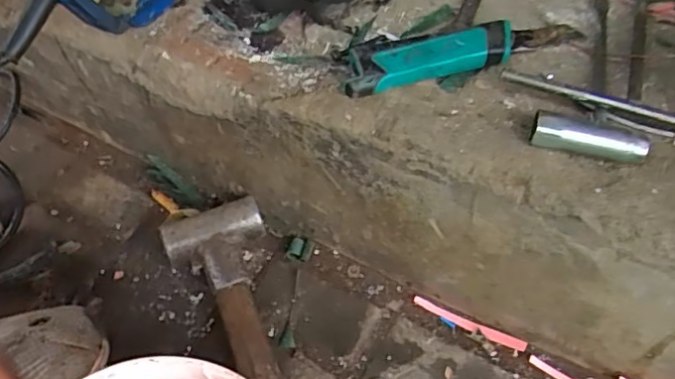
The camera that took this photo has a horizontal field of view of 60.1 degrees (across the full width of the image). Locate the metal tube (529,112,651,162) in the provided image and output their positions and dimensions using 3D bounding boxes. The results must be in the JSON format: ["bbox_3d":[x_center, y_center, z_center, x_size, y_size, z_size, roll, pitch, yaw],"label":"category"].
[{"bbox_3d":[0.157,-0.031,0.367,0.068,0.021,0.017,10,54,10],"label":"metal tube"}]

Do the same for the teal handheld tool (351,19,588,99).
[{"bbox_3d":[0.089,-0.101,0.423,0.173,0.023,0.032,-13,54,-7],"label":"teal handheld tool"}]

